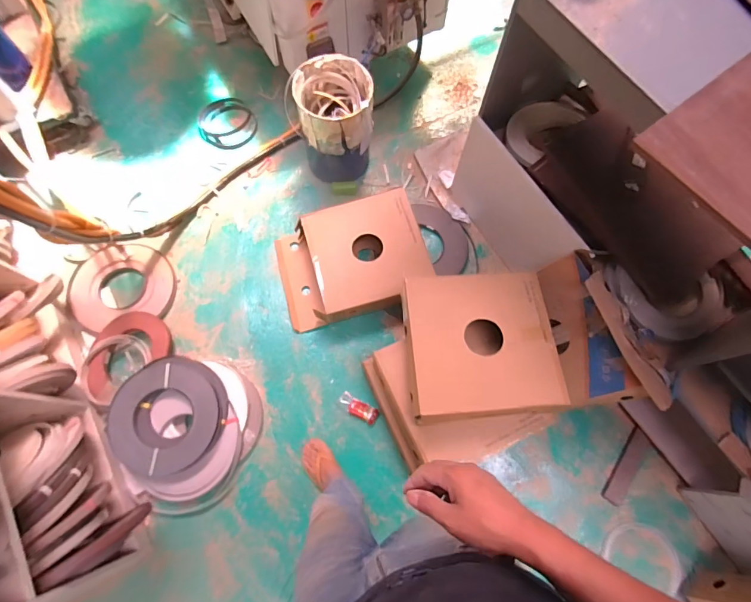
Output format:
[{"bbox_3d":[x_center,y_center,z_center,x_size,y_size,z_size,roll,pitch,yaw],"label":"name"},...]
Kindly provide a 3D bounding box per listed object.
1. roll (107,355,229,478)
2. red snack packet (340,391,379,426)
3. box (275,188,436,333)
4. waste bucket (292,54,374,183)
[{"bbox_3d":[-0.721,0.394,1.407,0.397,0.068,0.385,0,77,-1],"label":"roll"},{"bbox_3d":[-0.062,0.394,1.492,0.149,0.035,0.059,28,73,9],"label":"red snack packet"},{"bbox_3d":[-0.092,-0.158,1.592,0.560,0.158,0.419,-15,72,-5],"label":"box"},{"bbox_3d":[-0.151,-0.695,1.620,0.276,0.375,0.306,-1,71,-1],"label":"waste bucket"}]

